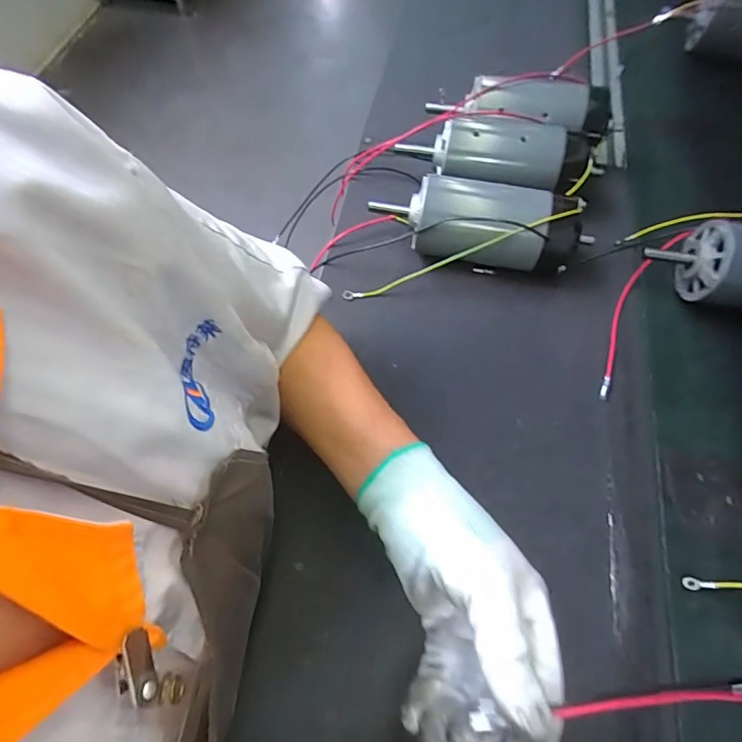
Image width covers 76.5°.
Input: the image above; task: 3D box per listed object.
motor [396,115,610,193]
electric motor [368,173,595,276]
[{"bbox_3d":[0.135,-0.240,0.528,0.211,0.071,0.063,9,63,3],"label":"motor"},{"bbox_3d":[0.109,-0.147,0.487,0.221,0.075,0.077,9,63,3],"label":"electric motor"}]

